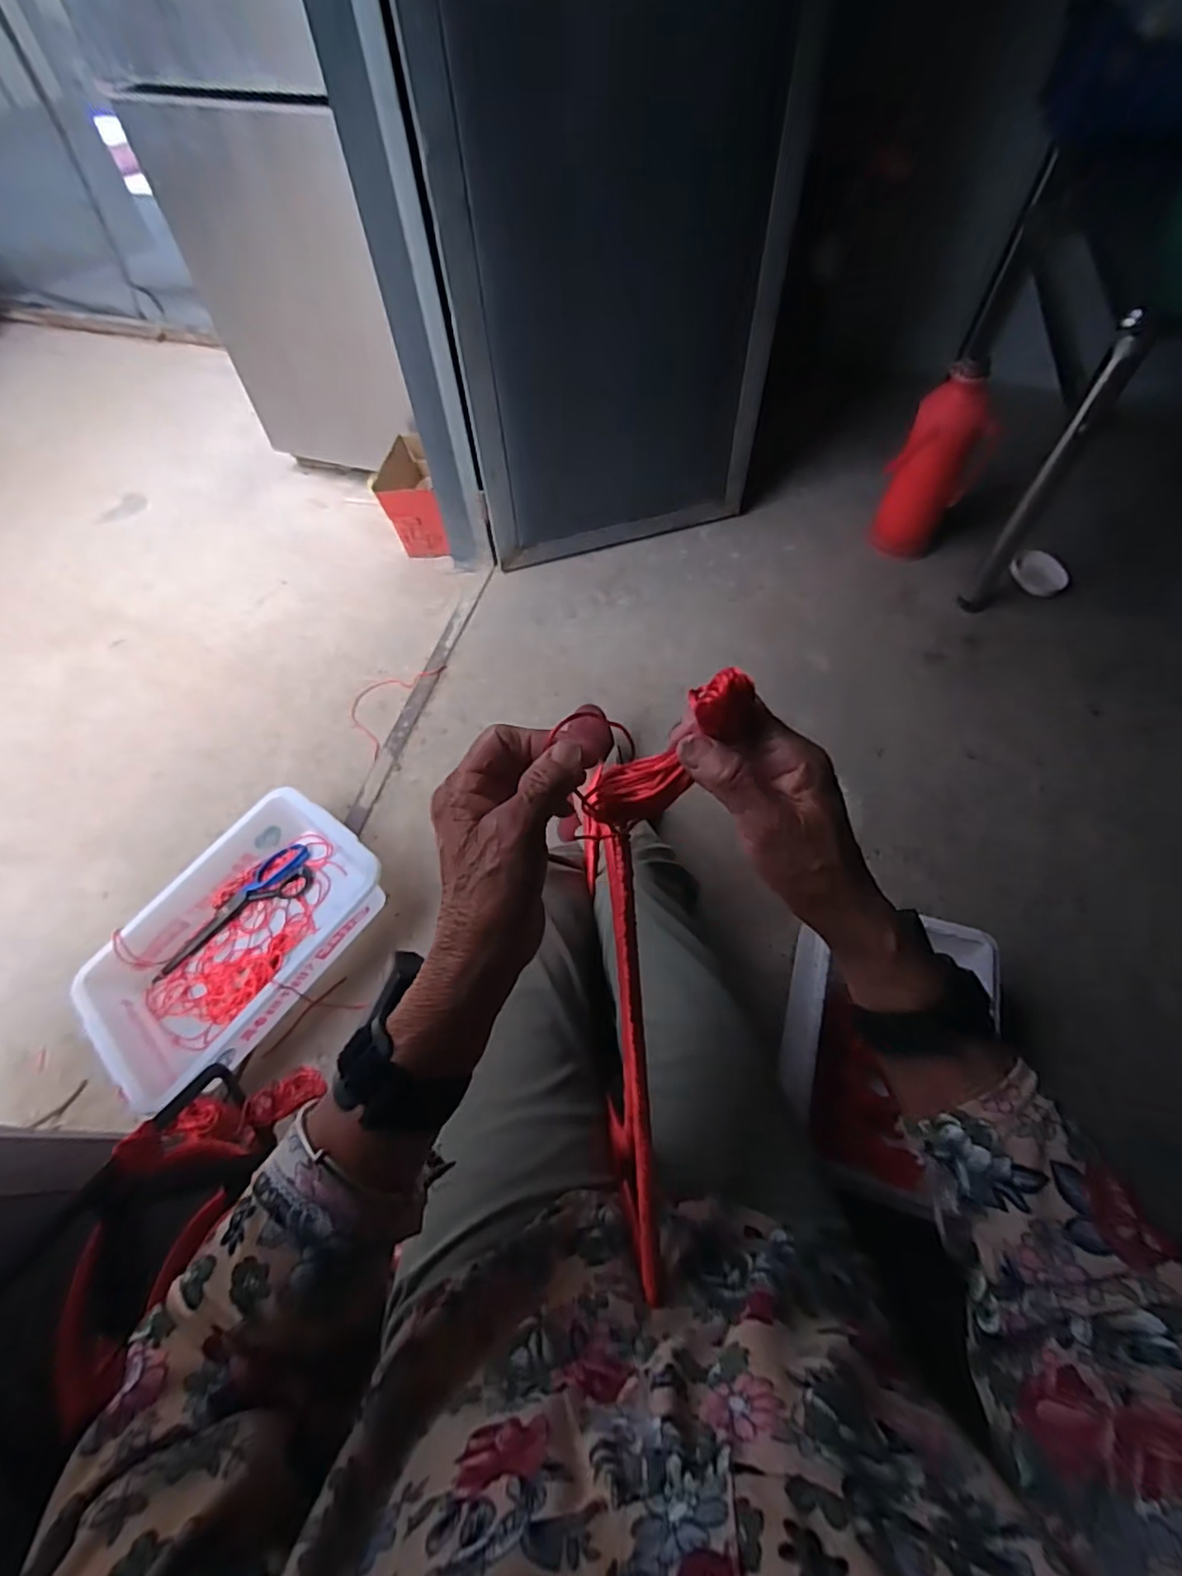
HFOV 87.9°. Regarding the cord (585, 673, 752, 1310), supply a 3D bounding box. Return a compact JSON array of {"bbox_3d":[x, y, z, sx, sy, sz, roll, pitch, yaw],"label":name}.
[{"bbox_3d":[0.031,0.106,0.351,0.079,0.074,0.337,4,98,6],"label":"cord"}]

